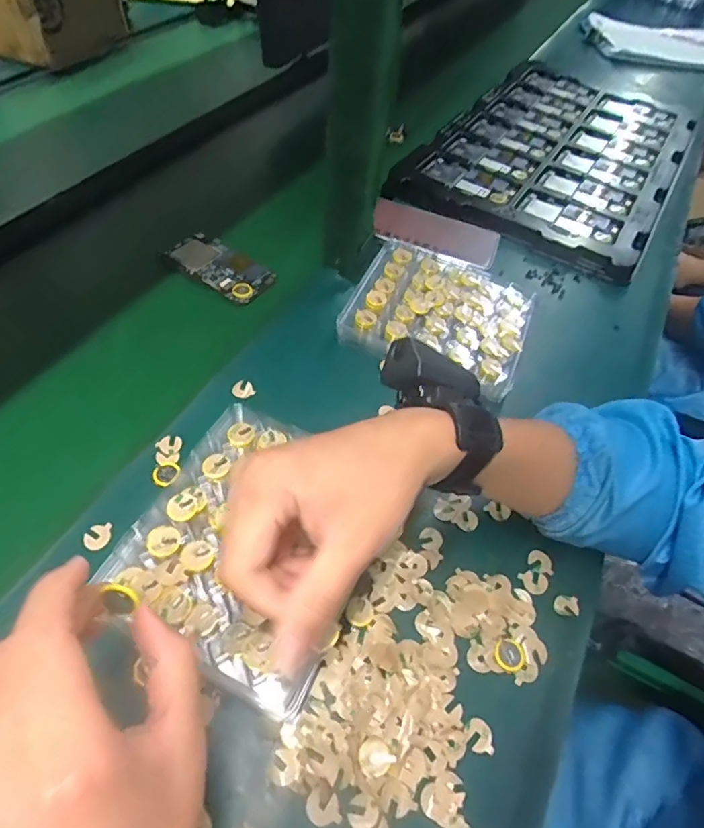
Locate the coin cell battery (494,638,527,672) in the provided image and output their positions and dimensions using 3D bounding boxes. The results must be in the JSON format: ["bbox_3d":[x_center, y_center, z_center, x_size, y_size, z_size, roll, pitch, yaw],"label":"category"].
[{"bbox_3d":[0.107,0.162,0.351,0.021,0.004,0.019,26,54,14],"label":"coin cell battery"}]

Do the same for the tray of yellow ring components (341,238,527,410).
[{"bbox_3d":[0.089,-0.109,0.515,0.165,0.023,0.146,20,52,10],"label":"tray of yellow ring components"}]

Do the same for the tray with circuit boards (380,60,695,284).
[{"bbox_3d":[0.312,-0.405,0.778,0.323,0.025,0.532,26,54,14],"label":"tray with circuit boards"}]

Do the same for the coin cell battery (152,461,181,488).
[{"bbox_3d":[-0.144,0.047,0.405,0.023,0.004,0.022,7,49,11],"label":"coin cell battery"}]

